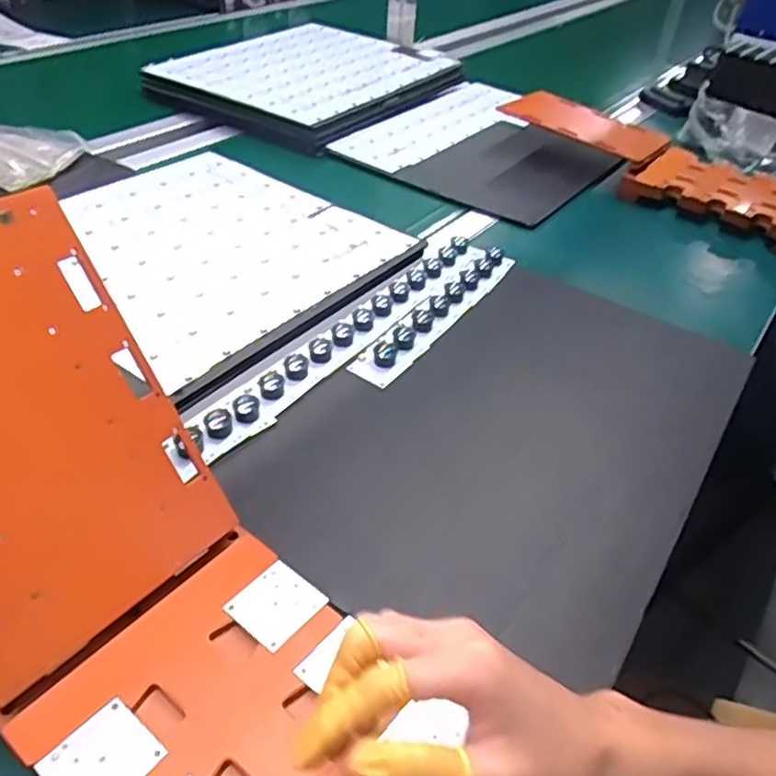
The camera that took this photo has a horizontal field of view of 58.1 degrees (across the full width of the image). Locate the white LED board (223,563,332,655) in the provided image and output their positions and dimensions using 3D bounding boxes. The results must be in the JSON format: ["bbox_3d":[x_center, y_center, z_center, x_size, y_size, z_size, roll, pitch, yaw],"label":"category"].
[{"bbox_3d":[-0.068,0.131,0.425,0.045,0.005,0.046,31,46,27],"label":"white LED board"}]

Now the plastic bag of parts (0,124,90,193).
[{"bbox_3d":[-0.500,-0.294,0.882,0.185,0.035,0.161,5,39,-1],"label":"plastic bag of parts"}]

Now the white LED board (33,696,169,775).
[{"bbox_3d":[-0.143,0.186,0.350,0.044,0.004,0.047,30,45,27],"label":"white LED board"}]

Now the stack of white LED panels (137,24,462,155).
[{"bbox_3d":[-0.133,-0.549,1.227,0.377,0.049,0.482,23,43,21],"label":"stack of white LED panels"}]

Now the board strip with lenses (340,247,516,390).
[{"bbox_3d":[0.053,-0.082,0.719,0.041,0.023,0.266,26,44,23],"label":"board strip with lenses"}]

